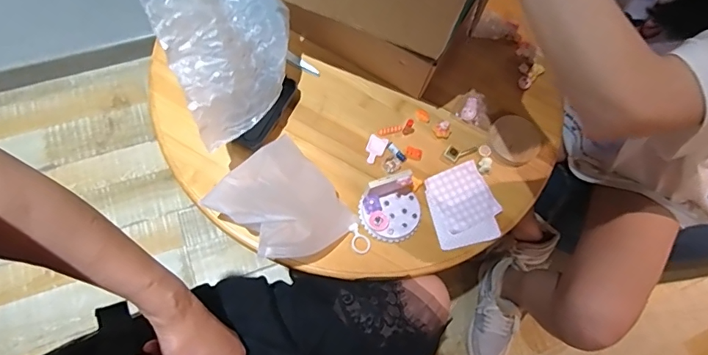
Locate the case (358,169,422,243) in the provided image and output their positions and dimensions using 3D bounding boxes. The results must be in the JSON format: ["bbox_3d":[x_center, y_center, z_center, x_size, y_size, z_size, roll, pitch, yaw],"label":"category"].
[{"bbox_3d":[0.049,0.037,0.550,0.077,0.055,0.068,-12,70,-10],"label":"case"}]

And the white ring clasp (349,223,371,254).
[{"bbox_3d":[0.005,0.076,0.557,0.023,0.007,0.036,-34,76,-17],"label":"white ring clasp"}]

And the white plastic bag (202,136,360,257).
[{"bbox_3d":[-0.083,0.032,0.538,0.130,0.069,0.140,-42,78,-18],"label":"white plastic bag"}]

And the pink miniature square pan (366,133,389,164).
[{"bbox_3d":[0.028,-0.036,0.606,0.025,0.004,0.041,22,69,2],"label":"pink miniature square pan"}]

